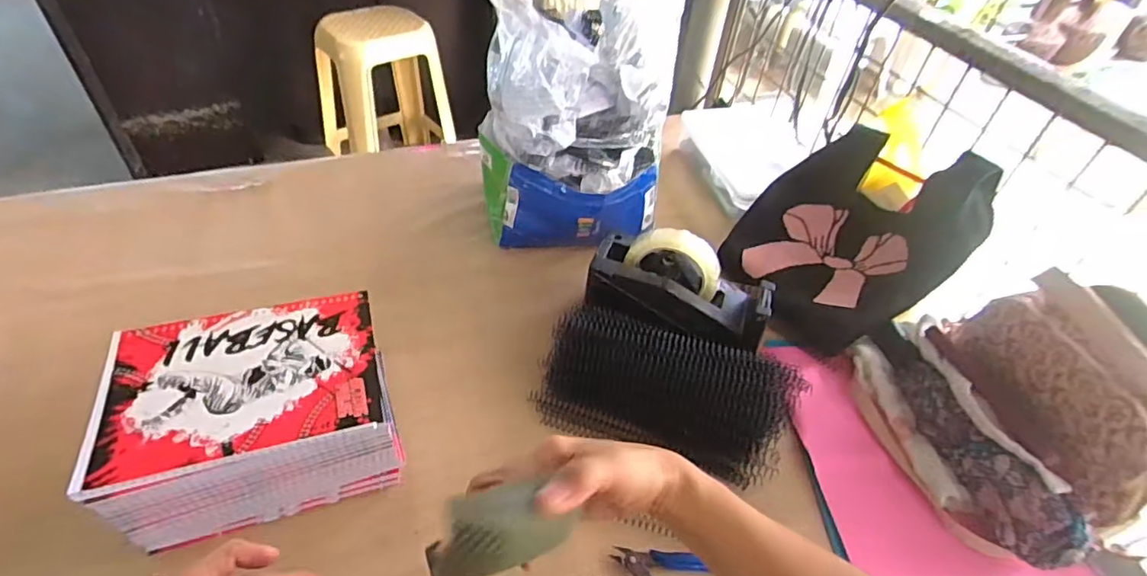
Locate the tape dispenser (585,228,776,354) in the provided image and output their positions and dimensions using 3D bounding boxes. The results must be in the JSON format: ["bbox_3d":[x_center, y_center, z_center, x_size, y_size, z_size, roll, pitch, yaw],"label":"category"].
[{"bbox_3d":[0.122,-0.003,0.643,0.201,0.093,0.082,21,47,14],"label":"tape dispenser"}]

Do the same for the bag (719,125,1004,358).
[{"bbox_3d":[0.343,-0.075,0.718,0.295,0.076,0.237,-41,59,9],"label":"bag"}]

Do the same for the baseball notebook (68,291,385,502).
[{"bbox_3d":[-0.278,0.075,0.476,0.212,0.008,0.156,-10,48,-16],"label":"baseball notebook"}]

